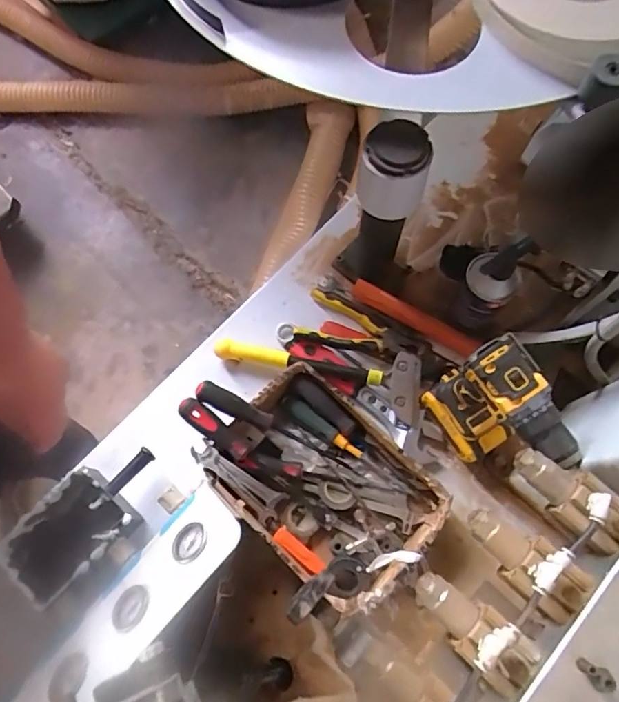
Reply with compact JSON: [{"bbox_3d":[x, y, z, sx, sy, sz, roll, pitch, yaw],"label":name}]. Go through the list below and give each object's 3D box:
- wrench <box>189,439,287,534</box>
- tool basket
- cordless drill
[{"bbox_3d":[-0.094,0.176,0.696,0.151,0.021,0.043,44,76,-17],"label":"wrench"},{"bbox_3d":[0.009,0.165,0.697,0.318,0.082,0.206,40,77,13],"label":"tool basket"},{"bbox_3d":[0.221,0.075,0.632,0.074,0.232,0.145,-27,73,-7],"label":"cordless drill"}]

